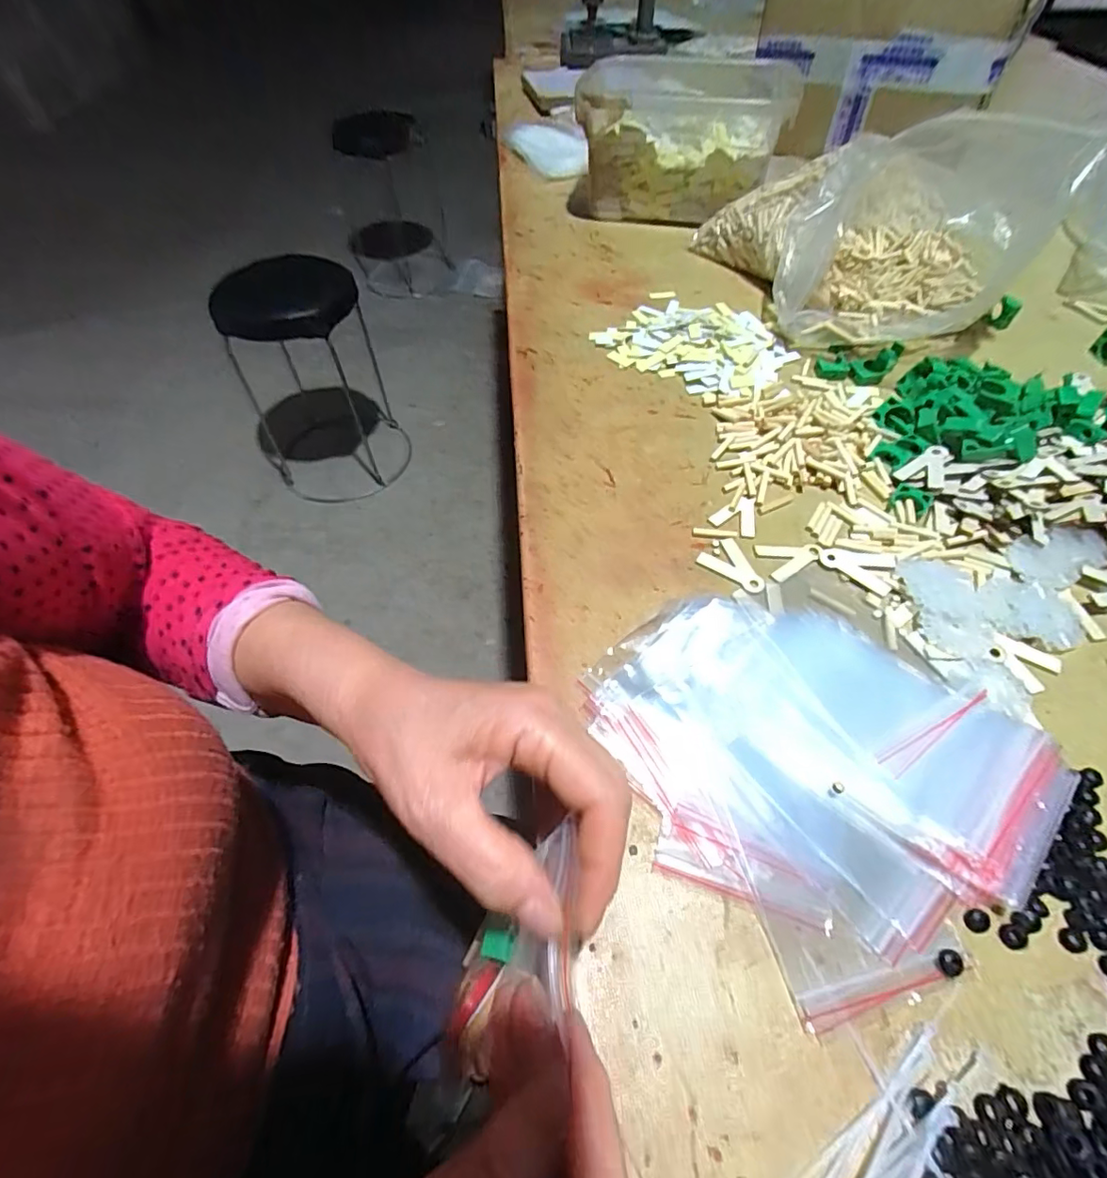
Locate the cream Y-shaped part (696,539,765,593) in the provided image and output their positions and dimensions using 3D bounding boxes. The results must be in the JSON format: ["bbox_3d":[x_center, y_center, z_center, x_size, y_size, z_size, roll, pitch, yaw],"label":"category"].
[{"bbox_3d":[0.122,-0.016,0.357,0.030,0.004,0.044,-38,63,-23],"label":"cream Y-shaped part"}]

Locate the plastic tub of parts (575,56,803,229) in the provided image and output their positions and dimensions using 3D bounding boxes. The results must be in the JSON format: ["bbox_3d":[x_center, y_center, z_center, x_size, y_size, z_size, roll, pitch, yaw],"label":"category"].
[{"bbox_3d":[0.146,-0.515,0.632,0.233,0.138,0.089,13,56,10],"label":"plastic tub of parts"}]

